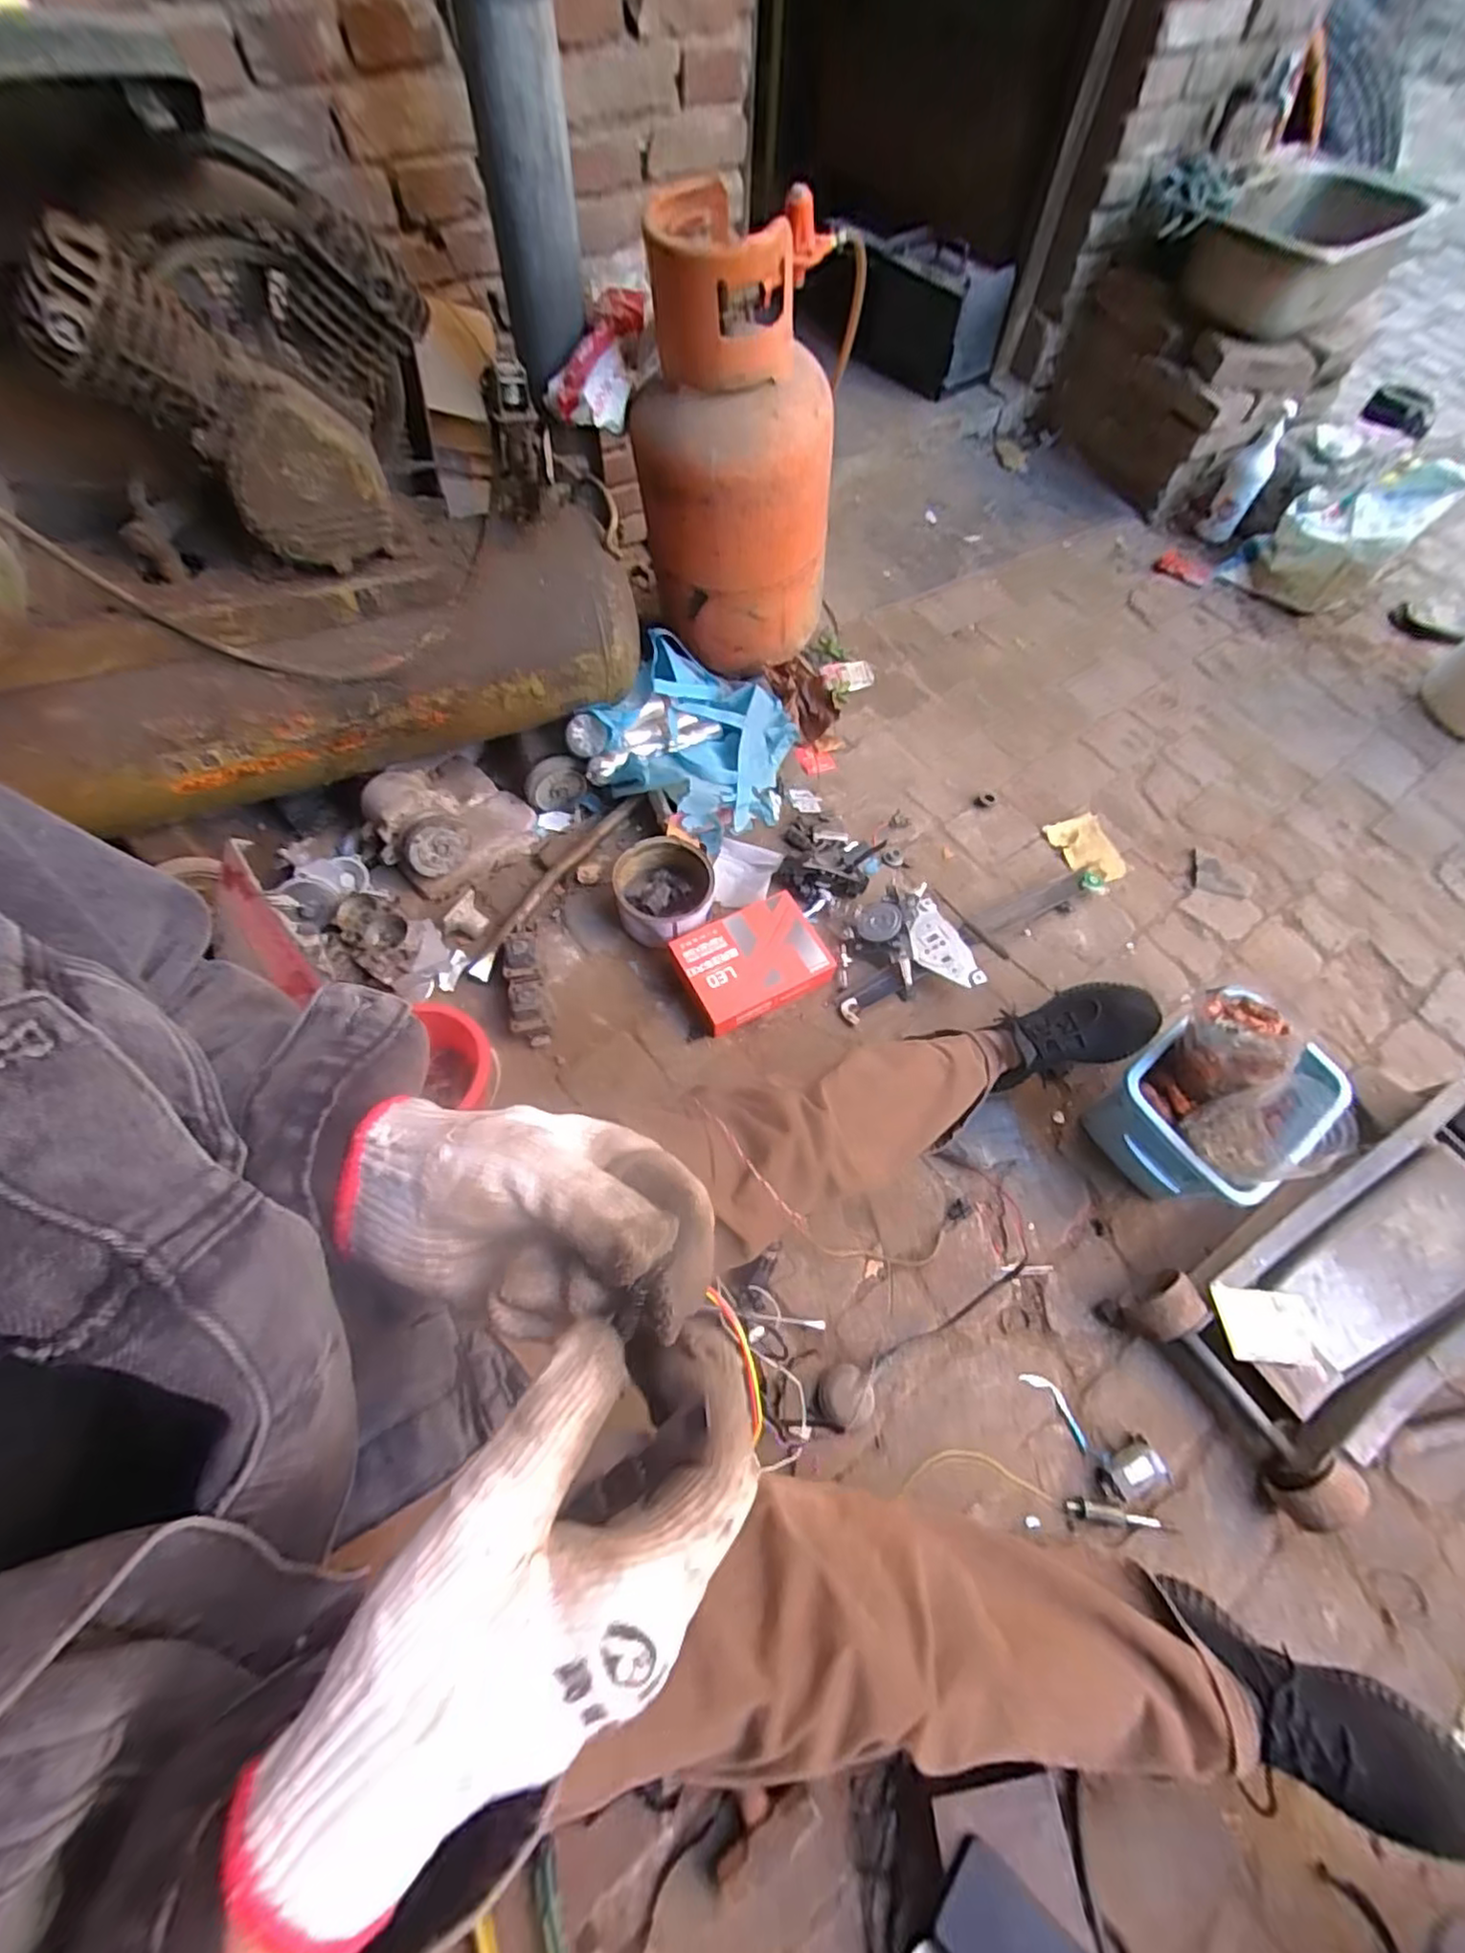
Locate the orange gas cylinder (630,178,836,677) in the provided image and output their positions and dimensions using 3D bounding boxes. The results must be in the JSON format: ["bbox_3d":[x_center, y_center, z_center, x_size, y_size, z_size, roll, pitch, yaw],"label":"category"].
[{"bbox_3d":[0.009,-0.792,1.075,0.302,0.545,0.258,1,63,-1],"label":"orange gas cylinder"}]

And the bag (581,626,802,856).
[{"bbox_3d":[-0.056,-0.417,1.188,0.312,0.157,0.332,23,65,10],"label":"bag"}]

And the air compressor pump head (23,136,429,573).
[{"bbox_3d":[-0.487,-0.626,0.709,0.299,0.273,0.224,-27,67,-14],"label":"air compressor pump head"}]

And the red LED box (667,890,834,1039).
[{"bbox_3d":[0.032,-0.024,1.030,0.216,0.054,0.157,-24,66,-13],"label":"red LED box"}]

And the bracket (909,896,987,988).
[{"bbox_3d":[0.317,-0.044,1.043,0.086,0.026,0.157,-25,67,-13],"label":"bracket"}]

